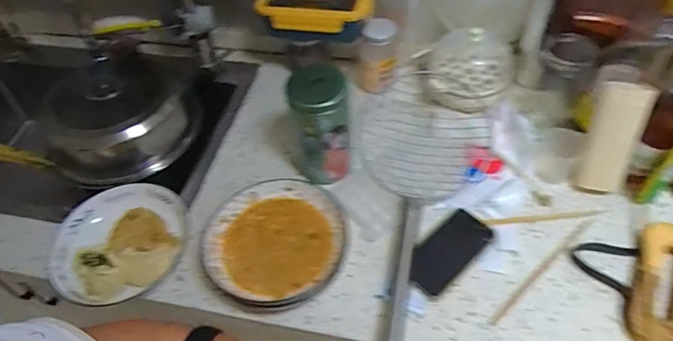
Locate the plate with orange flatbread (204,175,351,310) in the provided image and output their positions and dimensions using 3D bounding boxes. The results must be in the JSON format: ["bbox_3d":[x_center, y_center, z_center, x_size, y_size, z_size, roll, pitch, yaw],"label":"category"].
[{"bbox_3d":[-0.079,0.101,0.699,0.185,0.055,0.197,-2,50,3],"label":"plate with orange flatbread"}]

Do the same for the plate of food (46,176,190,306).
[{"bbox_3d":[-0.322,0.100,0.712,0.189,0.049,0.199,-2,50,3],"label":"plate of food"}]

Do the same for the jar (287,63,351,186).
[{"bbox_3d":[-0.028,-0.068,0.750,0.087,0.187,0.093,-2,50,3],"label":"jar"}]

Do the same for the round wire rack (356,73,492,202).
[{"bbox_3d":[0.127,-0.051,0.793,0.186,0.026,0.208,-44,69,-13],"label":"round wire rack"}]

